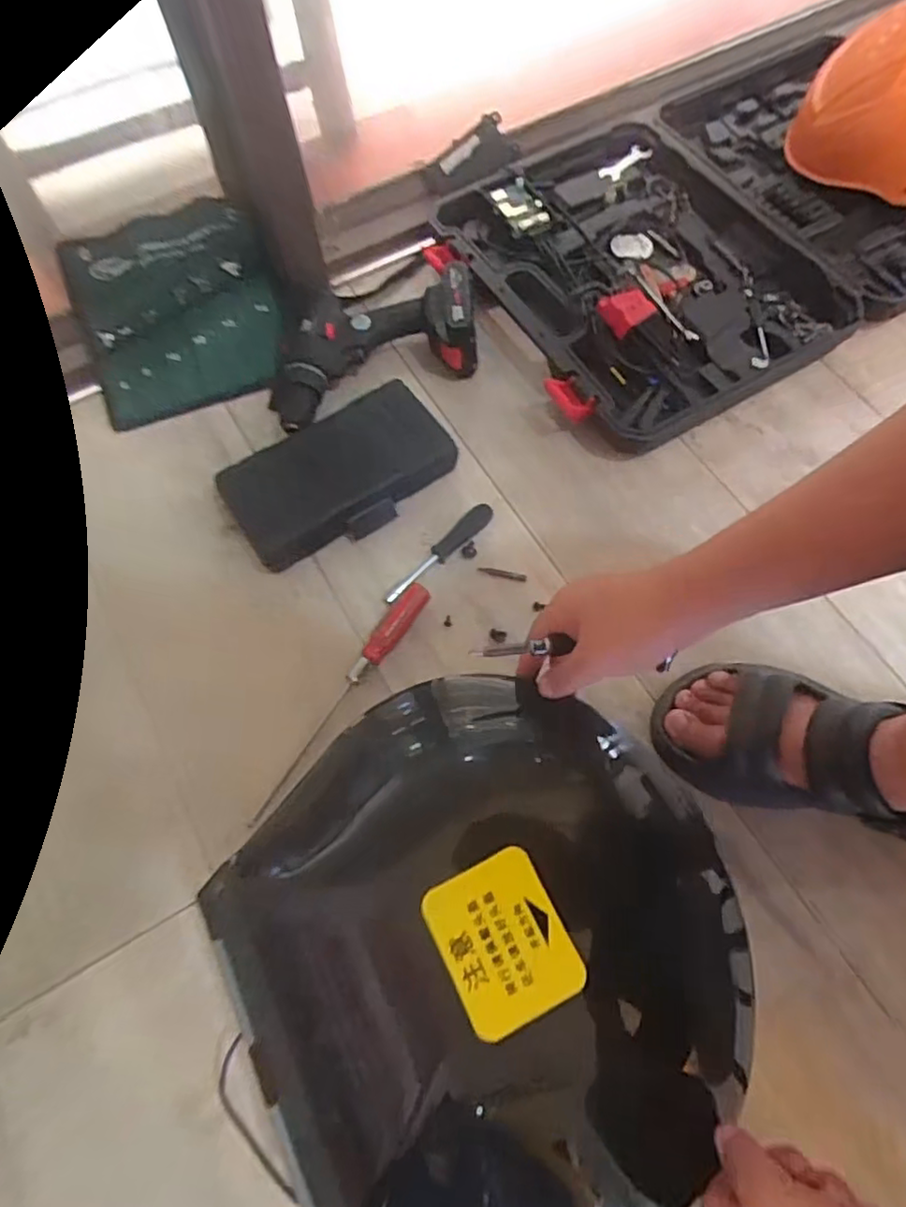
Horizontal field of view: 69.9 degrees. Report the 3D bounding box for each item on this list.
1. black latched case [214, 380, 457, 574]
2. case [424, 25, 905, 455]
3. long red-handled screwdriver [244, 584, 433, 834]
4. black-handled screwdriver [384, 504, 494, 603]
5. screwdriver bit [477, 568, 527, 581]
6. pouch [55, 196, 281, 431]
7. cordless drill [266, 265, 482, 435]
[{"bbox_3d":[-0.113,-0.132,0.649,0.223,0.062,0.123,-31,70,-11],"label":"black latched case"},{"bbox_3d":[0.344,-0.469,0.785,0.700,0.055,0.423,-31,70,-11],"label":"case"},{"bbox_3d":[-0.104,0.080,0.579,0.030,0.032,0.249,35,72,15],"label":"long red-handled screwdriver"},{"bbox_3d":[-0.015,-0.052,0.638,0.139,0.015,0.024,-41,72,-15],"label":"black-handled screwdriver"},{"bbox_3d":[0.048,-0.029,0.635,0.048,0.004,0.009,10,68,5],"label":"screwdriver bit"},{"bbox_3d":[-0.297,-0.319,0.696,0.207,0.100,0.166,-16,68,-5],"label":"pouch"},{"bbox_3d":[-0.090,-0.286,0.711,0.242,0.071,0.133,-24,68,-8],"label":"cordless drill"}]

